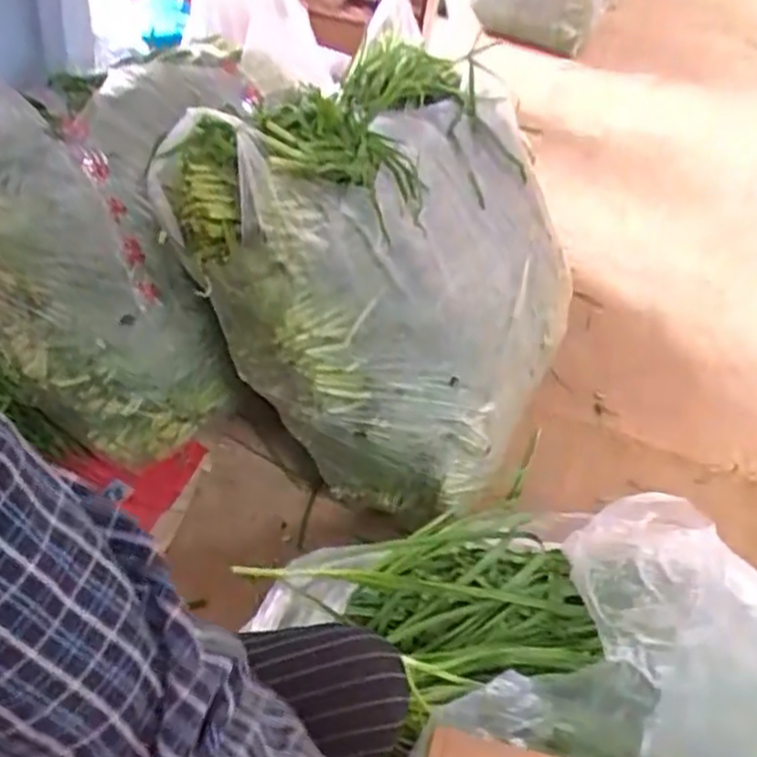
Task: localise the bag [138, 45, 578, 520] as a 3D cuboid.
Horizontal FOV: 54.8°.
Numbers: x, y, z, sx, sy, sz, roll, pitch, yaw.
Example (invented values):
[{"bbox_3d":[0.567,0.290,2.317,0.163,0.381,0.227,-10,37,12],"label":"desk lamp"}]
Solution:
[{"bbox_3d":[0.022,-0.147,1.032,0.460,0.453,0.487,25,42,14],"label":"bag"}]

